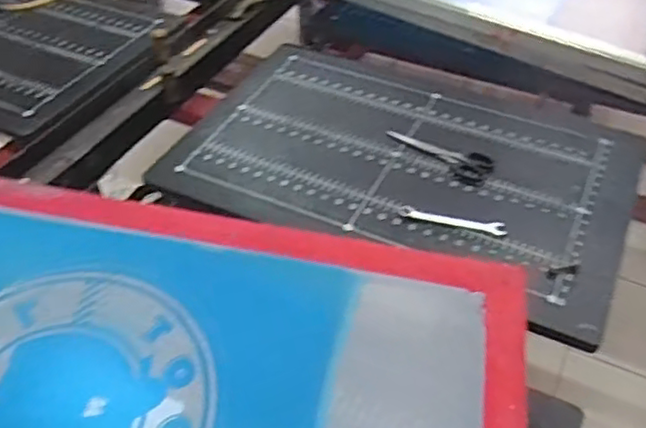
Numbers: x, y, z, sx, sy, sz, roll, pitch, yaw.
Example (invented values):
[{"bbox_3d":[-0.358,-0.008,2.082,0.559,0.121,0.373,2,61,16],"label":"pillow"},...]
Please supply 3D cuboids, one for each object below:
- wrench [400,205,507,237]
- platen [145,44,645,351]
[{"bbox_3d":[0.160,0.007,0.812,0.129,0.012,0.021,9,43,10],"label":"wrench"},{"bbox_3d":[0.116,-0.093,0.929,0.591,0.023,0.463,18,46,19],"label":"platen"}]

